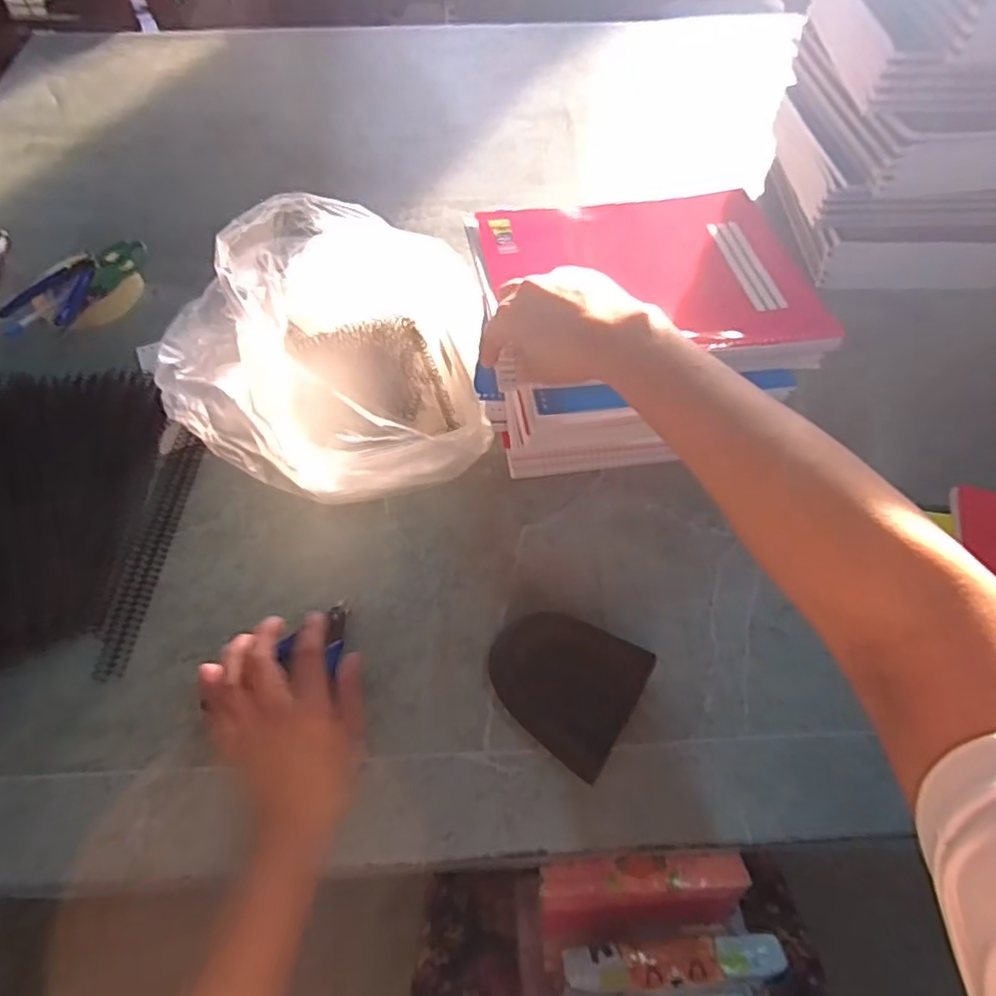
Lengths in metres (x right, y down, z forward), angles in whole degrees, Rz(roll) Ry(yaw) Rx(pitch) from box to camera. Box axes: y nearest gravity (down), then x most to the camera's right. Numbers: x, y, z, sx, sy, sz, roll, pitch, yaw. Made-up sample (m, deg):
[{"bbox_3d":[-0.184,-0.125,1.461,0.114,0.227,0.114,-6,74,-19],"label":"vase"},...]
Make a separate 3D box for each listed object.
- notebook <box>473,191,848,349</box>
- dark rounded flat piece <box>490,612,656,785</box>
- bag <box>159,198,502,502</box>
[{"bbox_3d":[0.120,-0.187,0.512,0.253,0.015,0.177,-5,61,0],"label":"notebook"},{"bbox_3d":[0.044,0.134,0.455,0.105,0.031,0.093,27,62,15],"label":"dark rounded flat piece"},{"bbox_3d":[-0.150,-0.137,0.576,0.309,0.102,0.278,13,60,7],"label":"bag"}]

